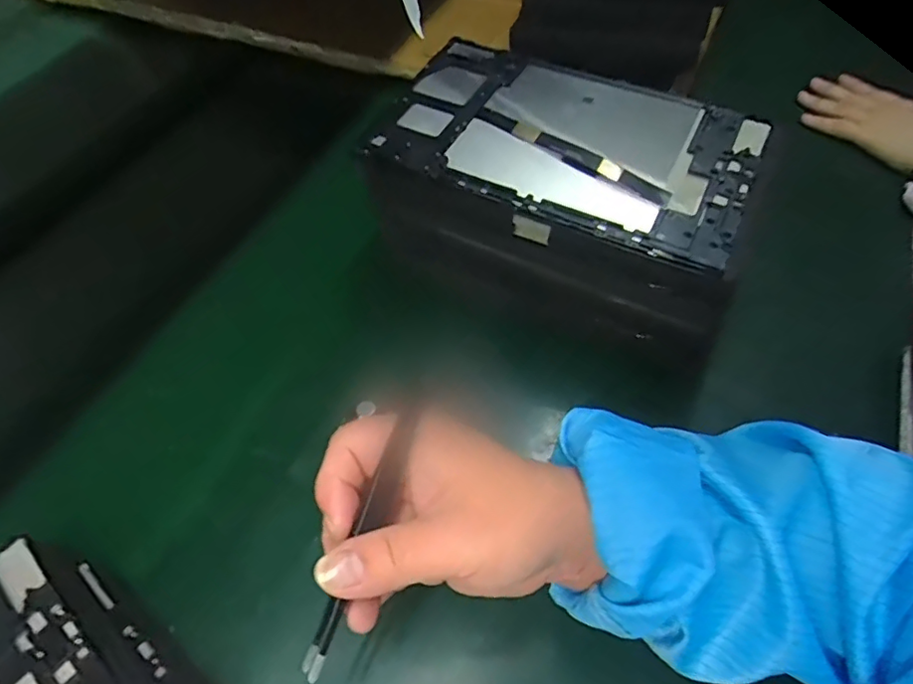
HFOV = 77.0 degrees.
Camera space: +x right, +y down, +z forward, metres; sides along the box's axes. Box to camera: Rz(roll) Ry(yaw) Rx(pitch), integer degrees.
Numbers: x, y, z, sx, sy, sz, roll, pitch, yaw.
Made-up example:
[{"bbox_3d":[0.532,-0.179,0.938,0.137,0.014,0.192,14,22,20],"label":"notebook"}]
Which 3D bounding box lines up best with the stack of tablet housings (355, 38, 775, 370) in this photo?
[{"bbox_3d":[0.076,-0.108,0.422,0.248,0.116,0.155,19,58,16],"label":"stack of tablet housings"}]

